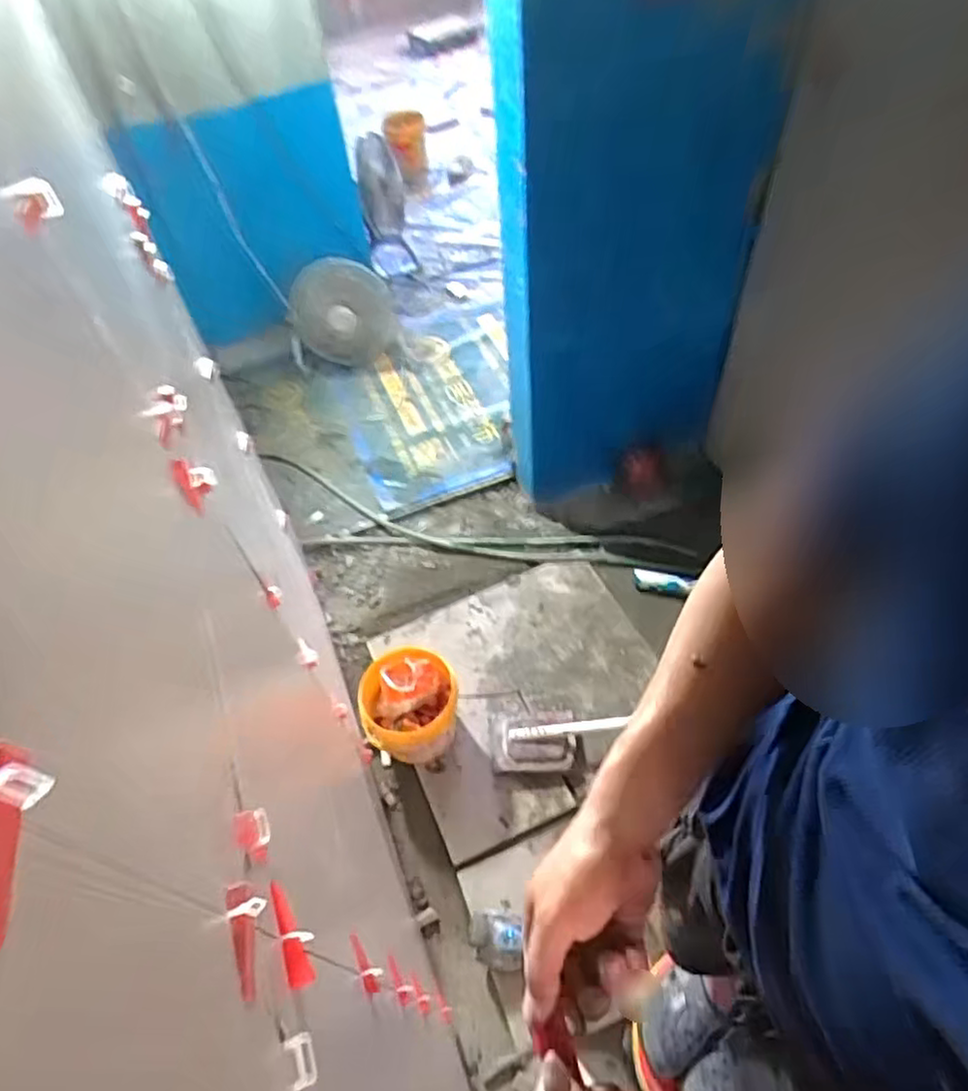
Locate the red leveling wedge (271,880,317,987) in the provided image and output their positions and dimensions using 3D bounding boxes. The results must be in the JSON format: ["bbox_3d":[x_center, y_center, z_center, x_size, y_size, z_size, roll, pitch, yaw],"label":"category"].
[{"bbox_3d":[-0.167,0.330,0.583,0.018,0.021,0.088,-22,54,-11],"label":"red leveling wedge"}]

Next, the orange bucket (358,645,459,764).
[{"bbox_3d":[-0.197,0.419,1.789,0.237,0.227,0.223,-3,53,4],"label":"orange bucket"}]

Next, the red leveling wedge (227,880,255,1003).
[{"bbox_3d":[-0.168,0.274,0.471,0.015,0.017,0.071,-14,53,-5],"label":"red leveling wedge"}]

